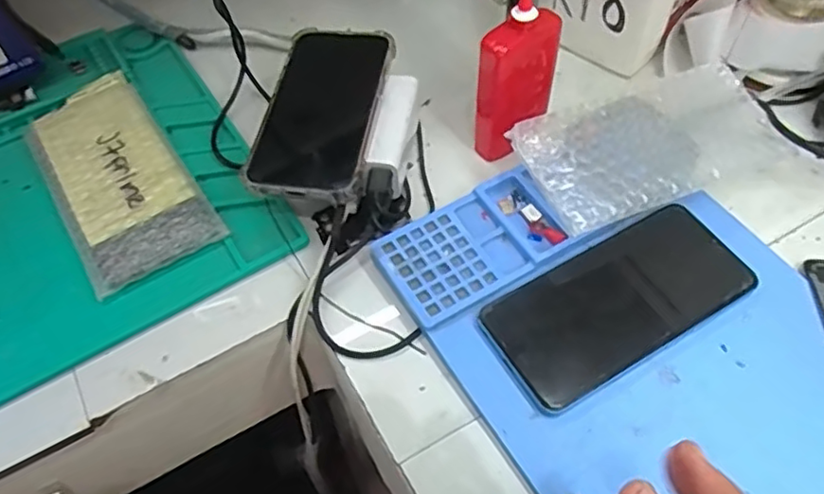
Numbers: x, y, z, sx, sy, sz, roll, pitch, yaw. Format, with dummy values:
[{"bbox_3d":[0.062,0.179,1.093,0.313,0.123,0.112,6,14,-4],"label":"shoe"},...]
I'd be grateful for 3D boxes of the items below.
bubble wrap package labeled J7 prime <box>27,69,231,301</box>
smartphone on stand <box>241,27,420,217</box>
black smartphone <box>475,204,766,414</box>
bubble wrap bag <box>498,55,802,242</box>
[{"bbox_3d":[-0.212,-0.055,0.451,0.084,0.014,0.181,-30,60,-17],"label":"bubble wrap package labeled J7 prime"},{"bbox_3d":[-0.050,-0.088,0.451,0.100,0.046,0.158,6,57,6],"label":"smartphone on stand"},{"bbox_3d":[0.123,0.033,0.384,0.156,0.014,0.075,-27,59,-16],"label":"black smartphone"},{"bbox_3d":[0.156,-0.065,0.422,0.178,0.026,0.089,-19,60,-19],"label":"bubble wrap bag"}]

